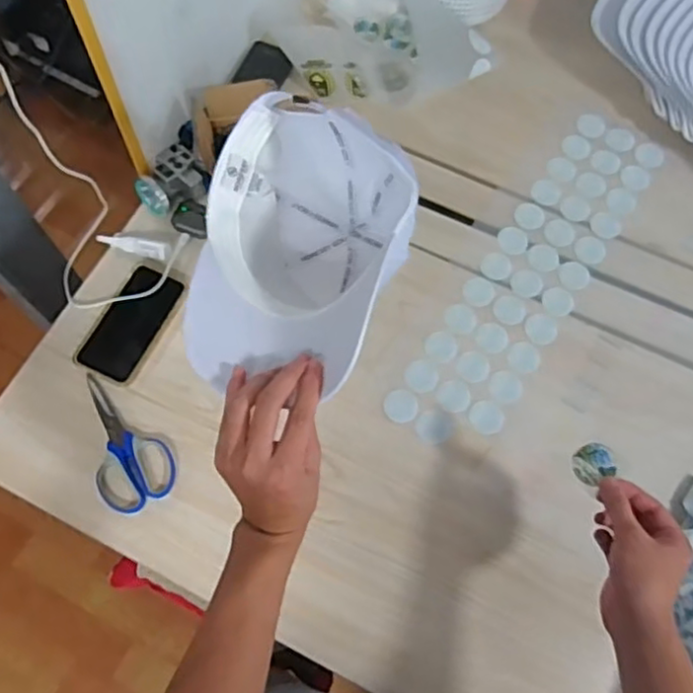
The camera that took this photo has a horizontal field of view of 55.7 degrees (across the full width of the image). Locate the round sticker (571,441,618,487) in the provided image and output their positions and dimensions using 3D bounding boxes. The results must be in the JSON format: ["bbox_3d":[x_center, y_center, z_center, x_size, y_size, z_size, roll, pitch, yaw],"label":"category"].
[{"bbox_3d":[0.235,0.111,0.627,0.038,0.005,0.034,-39,61,24],"label":"round sticker"}]

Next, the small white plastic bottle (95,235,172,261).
[{"bbox_3d":[-0.285,-0.134,0.875,0.109,0.024,0.024,16,69,5],"label":"small white plastic bottle"}]

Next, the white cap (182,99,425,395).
[{"bbox_3d":[-0.039,-0.089,0.575,0.171,0.148,0.249,7,69,1],"label":"white cap"}]

